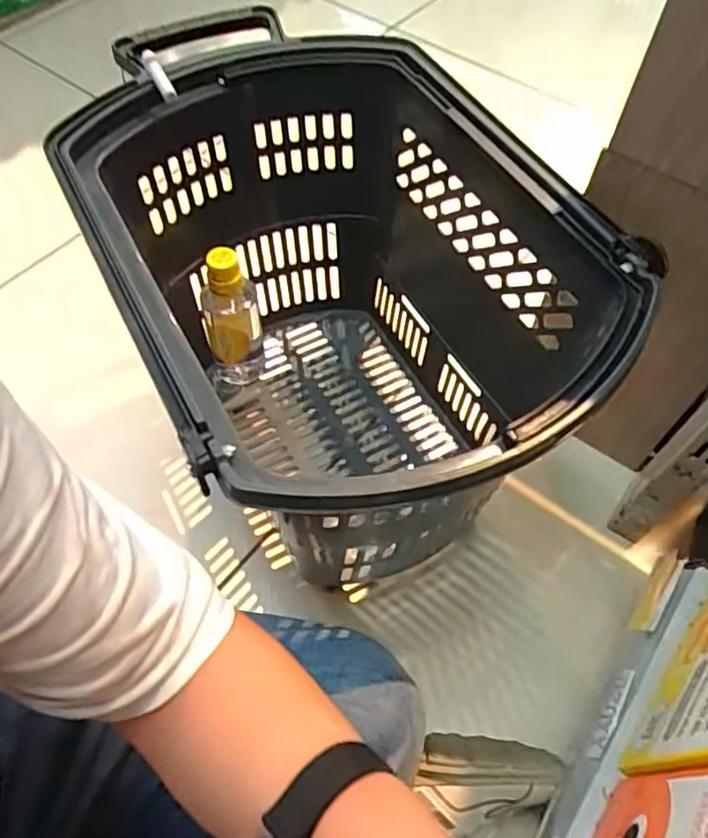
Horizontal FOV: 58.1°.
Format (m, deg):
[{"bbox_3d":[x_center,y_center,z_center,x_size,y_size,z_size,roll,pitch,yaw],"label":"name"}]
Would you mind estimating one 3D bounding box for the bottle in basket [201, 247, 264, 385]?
[{"bbox_3d":[-0.148,-0.116,0.776,0.067,0.198,0.057,-9,59,-8],"label":"bottle in basket"}]

